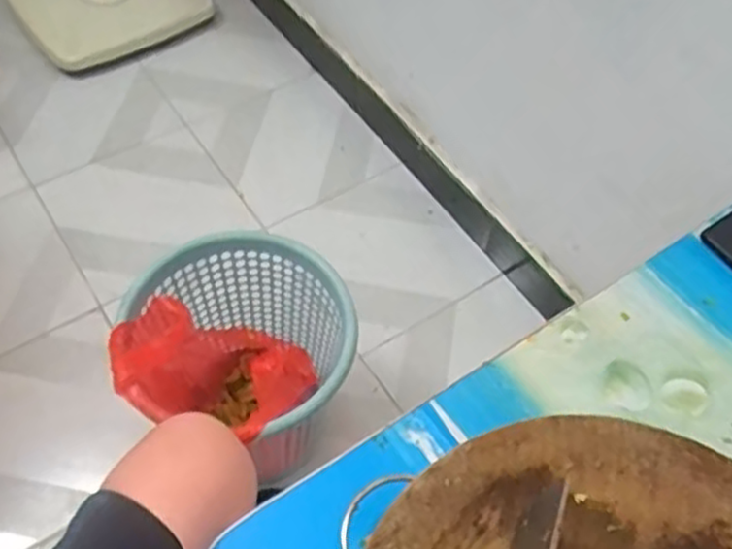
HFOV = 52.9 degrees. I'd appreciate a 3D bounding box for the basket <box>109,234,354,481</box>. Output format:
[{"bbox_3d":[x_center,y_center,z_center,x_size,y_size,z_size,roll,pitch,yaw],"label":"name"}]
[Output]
[{"bbox_3d":[-0.144,0.127,0.941,0.261,0.253,0.263,2,56,-3],"label":"basket"}]

